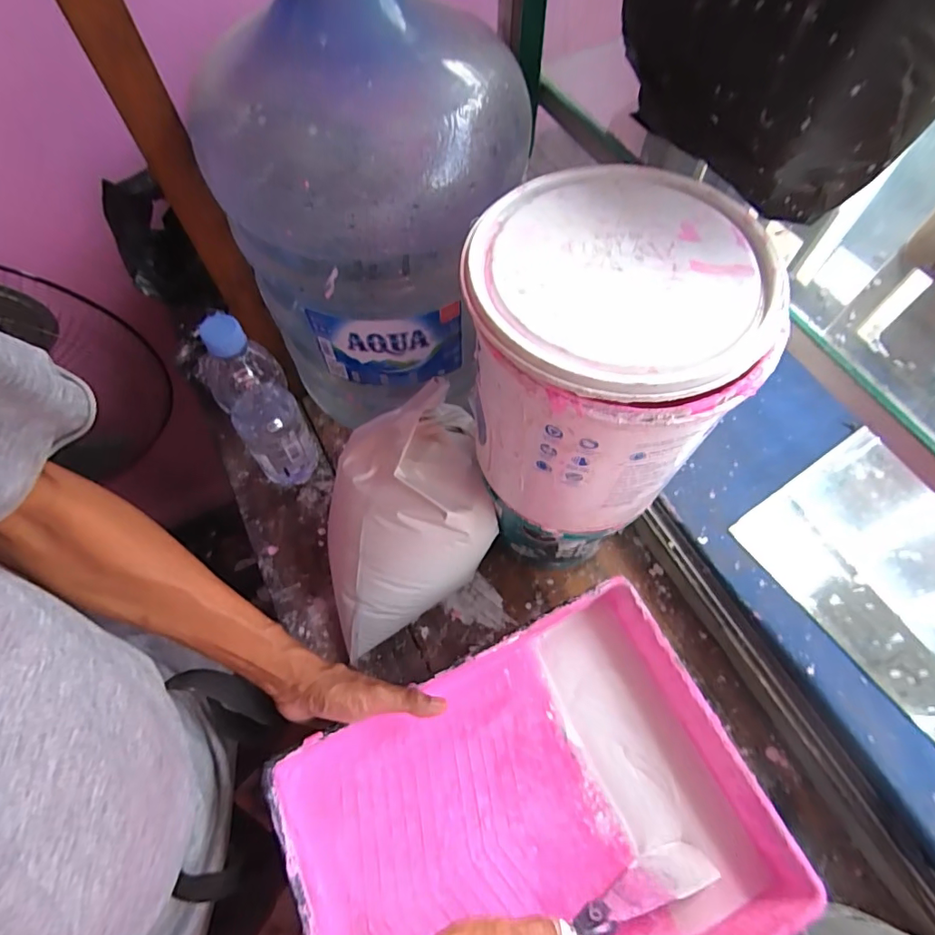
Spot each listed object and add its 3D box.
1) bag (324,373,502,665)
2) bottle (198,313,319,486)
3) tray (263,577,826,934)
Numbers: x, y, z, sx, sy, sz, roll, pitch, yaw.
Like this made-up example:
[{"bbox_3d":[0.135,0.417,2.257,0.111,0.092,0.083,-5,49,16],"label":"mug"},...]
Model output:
[{"bbox_3d":[-0.064,0.050,0.521,0.173,0.161,0.210,-13,63,-6],"label":"bag"},{"bbox_3d":[-0.209,-0.054,0.529,0.070,0.246,0.053,-29,66,-14],"label":"bottle"},{"bbox_3d":[0.057,0.296,0.420,0.343,0.085,0.274,-24,65,-11],"label":"tray"}]

